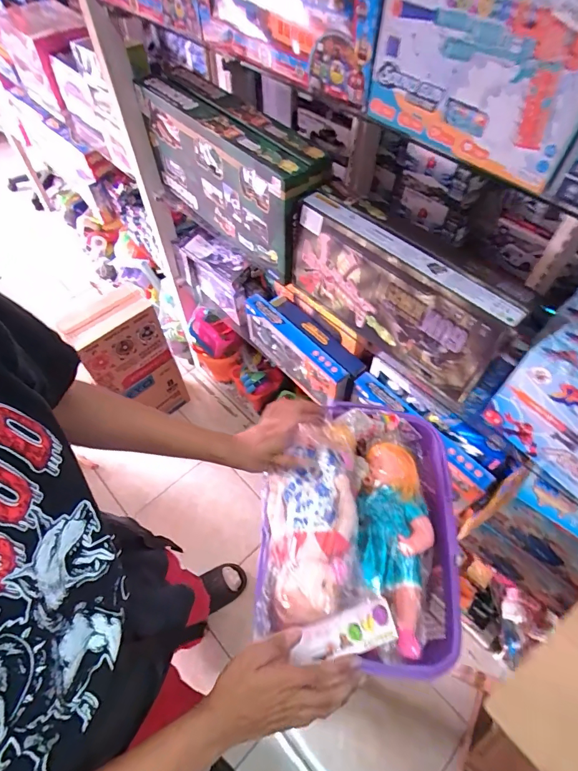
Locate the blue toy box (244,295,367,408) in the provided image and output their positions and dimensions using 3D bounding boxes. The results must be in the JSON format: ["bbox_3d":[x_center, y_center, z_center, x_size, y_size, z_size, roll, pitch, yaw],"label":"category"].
[{"bbox_3d":[0.036,-0.092,1.120,0.107,0.159,0.377,-33,62,-20],"label":"blue toy box"}]

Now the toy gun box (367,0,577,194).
[{"bbox_3d":[0.186,-0.335,0.437,0.054,0.165,0.268,-29,61,-18],"label":"toy gun box"}]

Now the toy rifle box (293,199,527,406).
[{"bbox_3d":[0.184,-0.167,0.773,0.074,0.200,0.444,-39,64,-23],"label":"toy rifle box"}]

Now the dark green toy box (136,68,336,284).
[{"bbox_3d":[-0.143,-0.479,0.968,0.122,0.284,0.537,-38,64,-22],"label":"dark green toy box"}]

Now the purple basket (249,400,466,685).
[{"bbox_3d":[0.111,0.202,0.648,0.290,0.105,0.380,8,57,5],"label":"purple basket"}]

